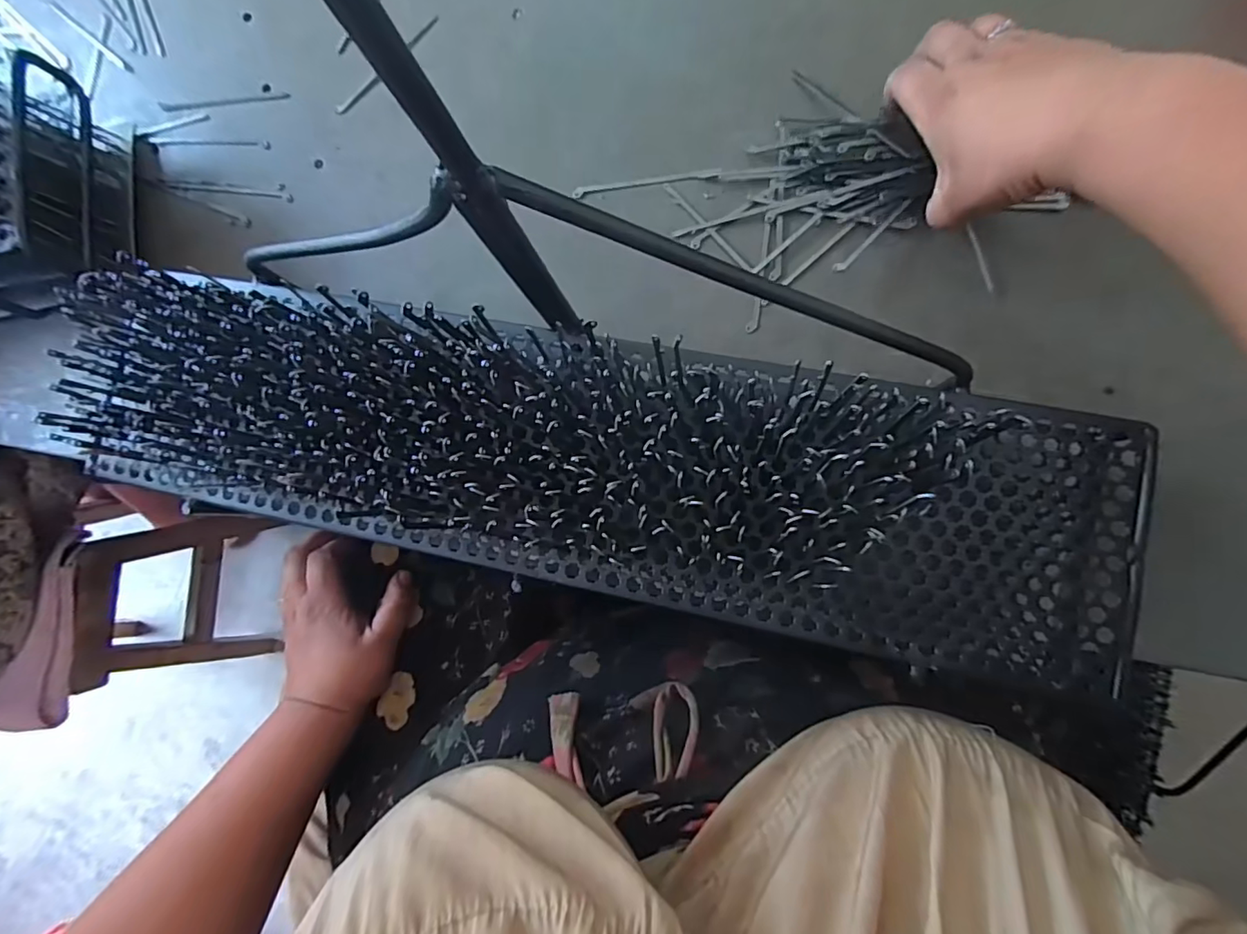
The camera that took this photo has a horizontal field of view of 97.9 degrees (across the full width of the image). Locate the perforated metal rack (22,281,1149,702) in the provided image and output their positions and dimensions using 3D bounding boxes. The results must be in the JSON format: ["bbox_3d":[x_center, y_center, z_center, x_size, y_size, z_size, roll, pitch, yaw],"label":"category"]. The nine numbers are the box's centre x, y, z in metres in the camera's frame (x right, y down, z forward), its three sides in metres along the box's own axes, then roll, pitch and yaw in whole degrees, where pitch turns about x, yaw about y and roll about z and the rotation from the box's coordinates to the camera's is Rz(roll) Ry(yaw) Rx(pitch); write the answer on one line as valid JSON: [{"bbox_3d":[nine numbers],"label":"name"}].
[{"bbox_3d":[-0.034,-0.006,0.289,0.575,0.049,0.137,11,88,8],"label":"perforated metal rack"}]

